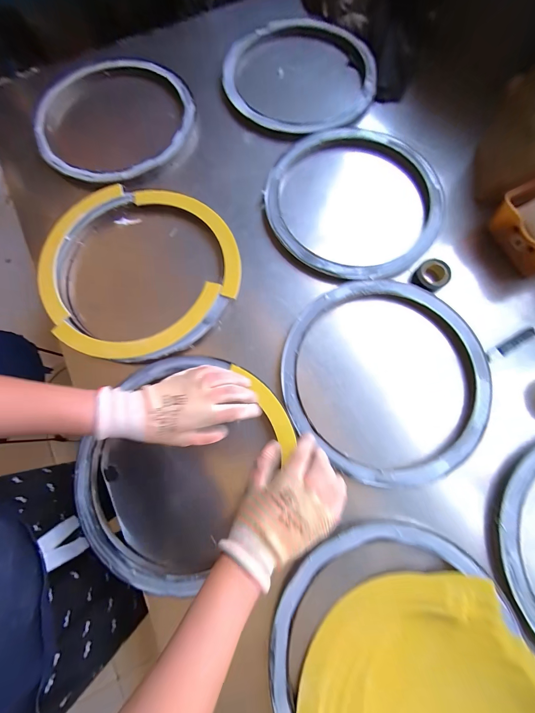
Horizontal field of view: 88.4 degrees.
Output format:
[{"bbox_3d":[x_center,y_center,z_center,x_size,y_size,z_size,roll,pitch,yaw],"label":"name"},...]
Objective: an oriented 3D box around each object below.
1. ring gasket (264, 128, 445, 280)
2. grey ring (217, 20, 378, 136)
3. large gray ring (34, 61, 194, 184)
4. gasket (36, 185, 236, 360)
[{"bbox_3d":[0.159,-0.303,0.527,0.322,0.030,0.329,-1,77,3],"label":"ring gasket"},{"bbox_3d":[0.071,-0.620,0.608,0.334,0.028,0.320,13,77,4],"label":"grey ring"},{"bbox_3d":[-0.316,-0.498,0.572,0.307,0.025,0.310,0,76,1],"label":"large gray ring"},{"bbox_3d":[-0.218,-0.158,0.488,0.331,0.033,0.331,0,76,1],"label":"gasket"}]

